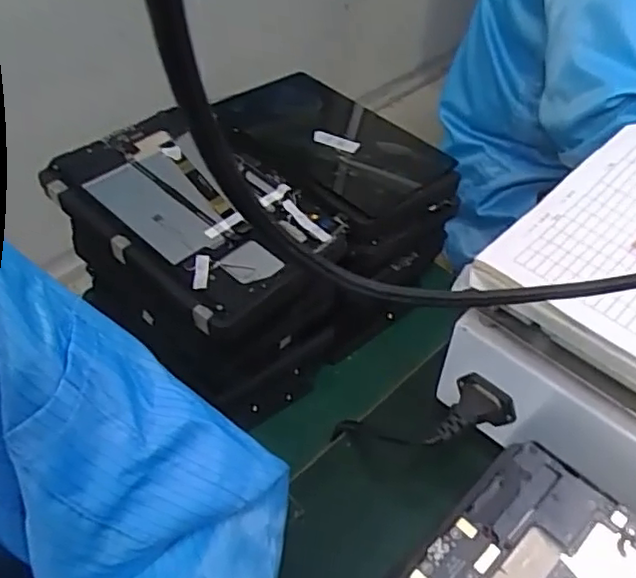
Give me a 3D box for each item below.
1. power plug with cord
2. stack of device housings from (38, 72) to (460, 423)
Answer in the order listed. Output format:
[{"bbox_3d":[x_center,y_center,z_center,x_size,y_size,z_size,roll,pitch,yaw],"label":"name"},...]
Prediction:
[{"bbox_3d":[0.063,0.087,0.411,0.125,0.029,0.045,-18,44,24],"label":"power plug with cord"},{"bbox_3d":[-0.051,-0.061,0.683,0.253,0.197,0.346,37,56,25],"label":"stack of device housings"}]

